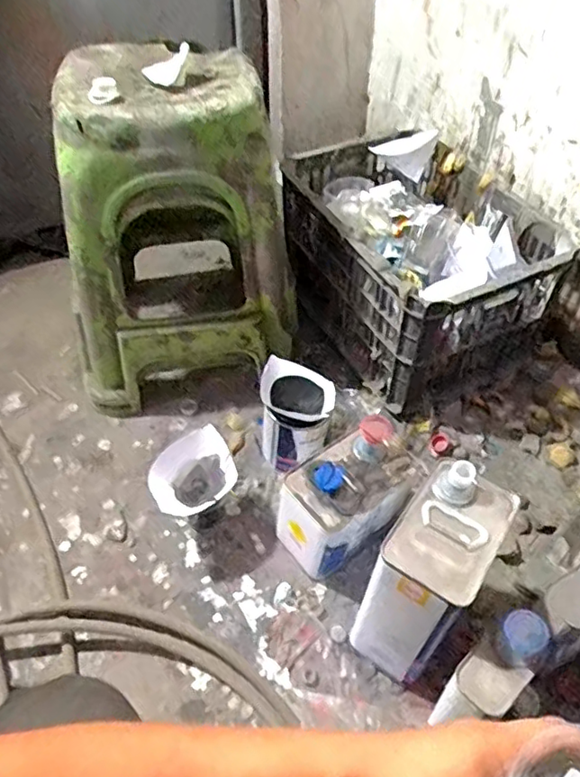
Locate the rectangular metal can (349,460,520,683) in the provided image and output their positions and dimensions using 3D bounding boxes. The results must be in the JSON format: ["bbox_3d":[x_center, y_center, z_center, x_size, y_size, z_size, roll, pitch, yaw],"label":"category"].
[{"bbox_3d":[0.176,0.236,0.743,0.105,0.274,0.164,30,54,25],"label":"rectangular metal can"}]

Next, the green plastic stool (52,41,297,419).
[{"bbox_3d":[-0.193,-0.258,0.972,0.344,0.454,0.274,-10,48,-9],"label":"green plastic stool"}]

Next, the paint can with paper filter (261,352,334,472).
[{"bbox_3d":[0.010,0.051,0.958,0.116,0.128,0.109,3,47,3],"label":"paint can with paper filter"}]

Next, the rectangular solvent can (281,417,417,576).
[{"bbox_3d":[0.082,0.166,0.869,0.184,0.175,0.115,-30,54,-25],"label":"rectangular solvent can"}]

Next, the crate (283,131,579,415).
[{"bbox_3d":[0.224,-0.254,1.152,0.352,0.246,0.526,-17,49,-15],"label":"crate"}]

